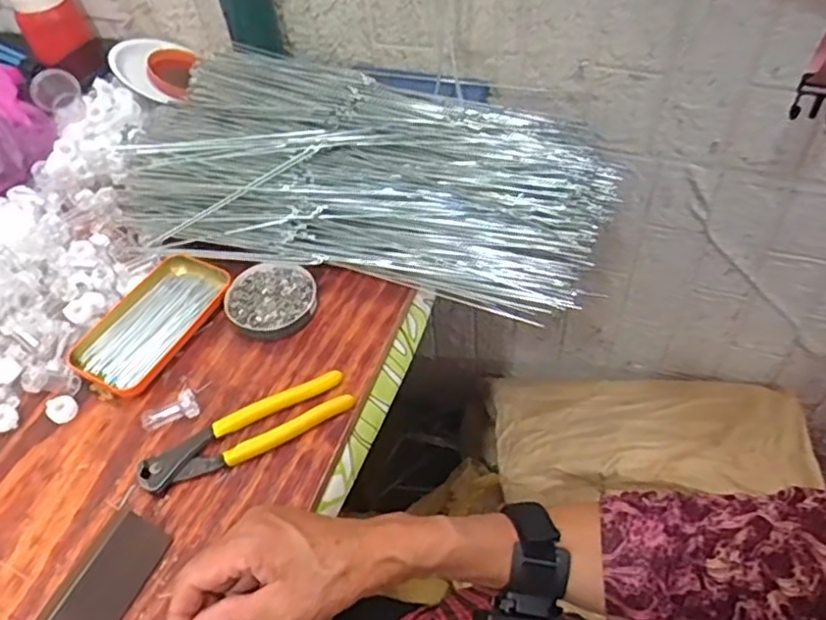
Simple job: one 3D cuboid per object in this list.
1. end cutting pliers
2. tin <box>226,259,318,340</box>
[{"bbox_3d":[-0.128,0.095,0.505,0.165,0.016,0.038,-23,52,-13],"label":"end cutting pliers"},{"bbox_3d":[-0.130,-0.011,0.592,0.080,0.014,0.081,-3,50,4],"label":"tin"}]

